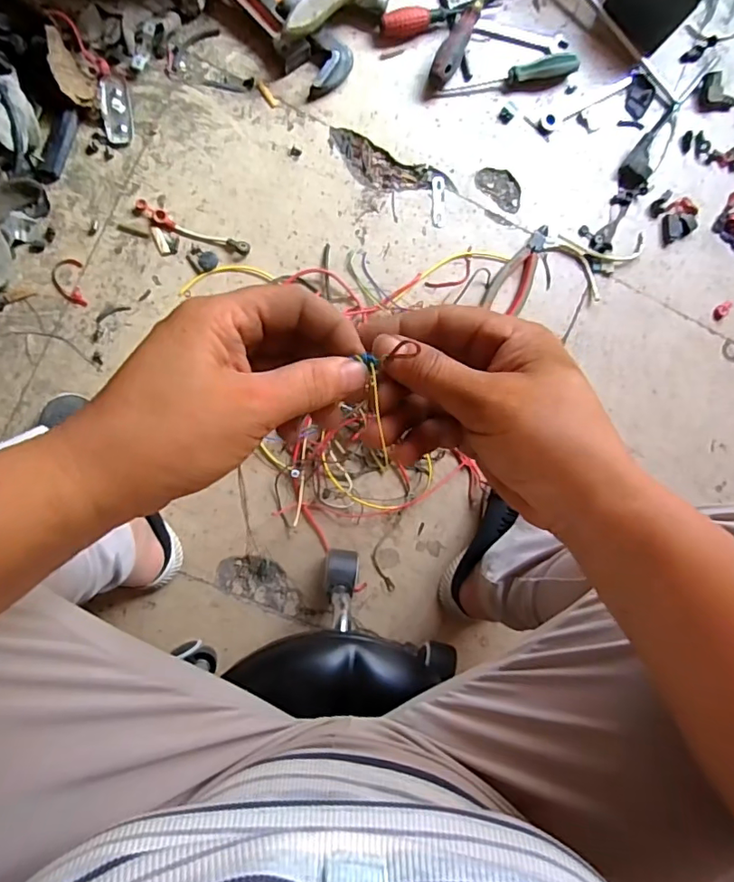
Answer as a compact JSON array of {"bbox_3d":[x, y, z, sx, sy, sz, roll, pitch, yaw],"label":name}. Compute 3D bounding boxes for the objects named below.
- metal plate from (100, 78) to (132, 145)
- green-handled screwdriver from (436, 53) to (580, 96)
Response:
[{"bbox_3d":[-0.303,-0.401,0.631,0.031,0.008,0.077,-7,91,-6],"label":"metal plate"},{"bbox_3d":[0.185,-0.483,0.685,0.184,0.024,0.029,-13,92,-6],"label":"green-handled screwdriver"}]

